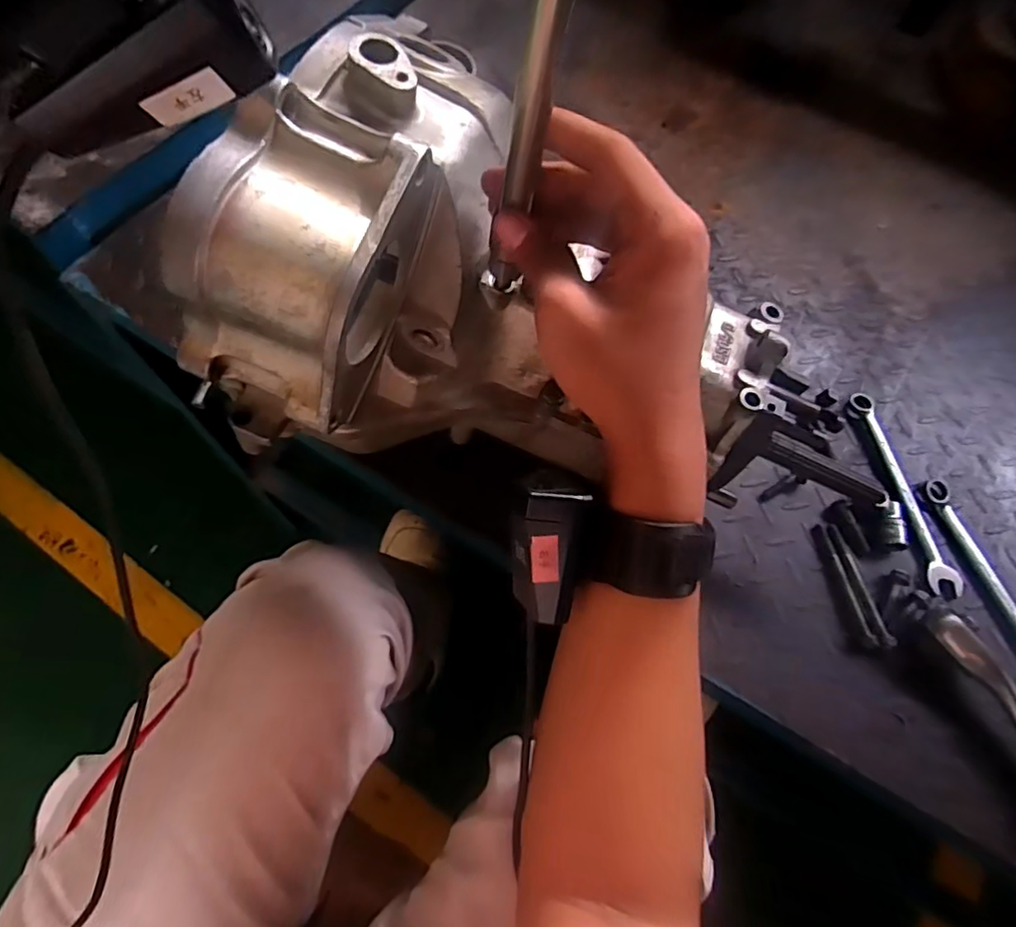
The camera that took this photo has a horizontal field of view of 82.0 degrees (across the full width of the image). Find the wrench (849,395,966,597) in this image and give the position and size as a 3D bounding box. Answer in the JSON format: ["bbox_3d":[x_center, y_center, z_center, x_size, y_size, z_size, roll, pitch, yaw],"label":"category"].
[{"bbox_3d":[0.350,0.020,0.518,0.027,0.012,0.190,-8,66,-8],"label":"wrench"}]

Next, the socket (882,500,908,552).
[{"bbox_3d":[0.328,0.053,0.498,0.014,0.014,0.041,1,65,-4],"label":"socket"}]

